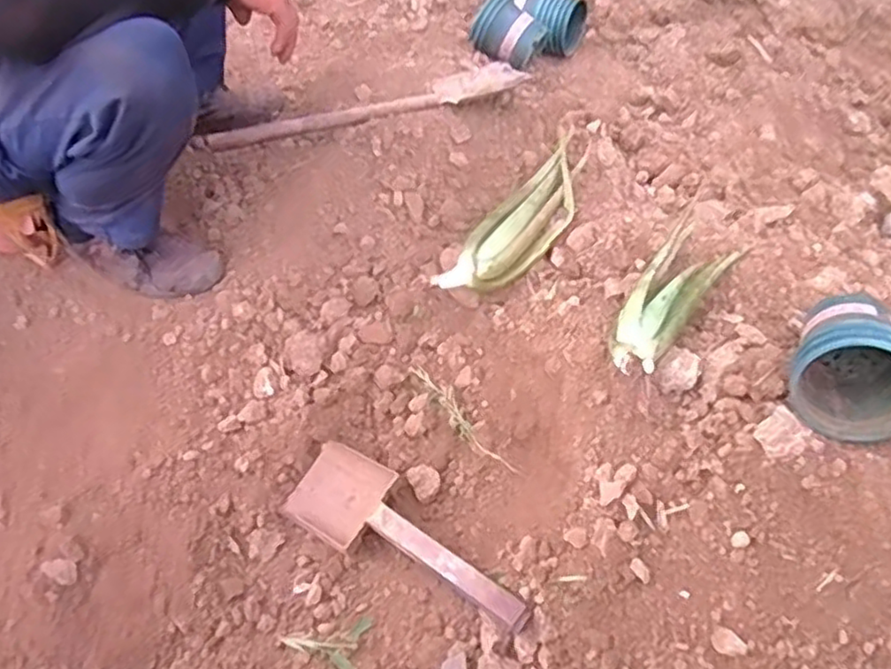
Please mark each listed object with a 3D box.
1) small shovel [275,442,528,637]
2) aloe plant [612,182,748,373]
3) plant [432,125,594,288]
[{"bbox_3d":[-0.045,0.201,0.673,0.271,0.035,0.090,25,53,37],"label":"small shovel"},{"bbox_3d":[0.246,-0.050,0.719,0.082,0.046,0.306,27,43,17],"label":"aloe plant"},{"bbox_3d":[0.107,-0.148,0.873,0.093,0.062,0.335,27,55,17],"label":"plant"}]

